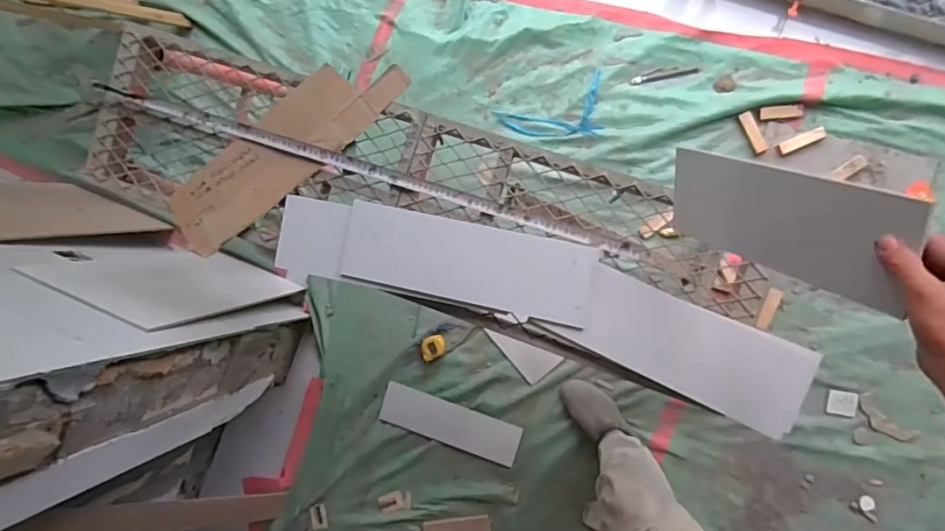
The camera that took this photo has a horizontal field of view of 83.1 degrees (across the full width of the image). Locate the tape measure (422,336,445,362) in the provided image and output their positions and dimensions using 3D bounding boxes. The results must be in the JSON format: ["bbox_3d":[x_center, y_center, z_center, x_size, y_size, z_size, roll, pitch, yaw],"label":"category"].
[{"bbox_3d":[-0.109,0.227,1.484,0.071,0.032,0.060,-29,85,9],"label":"tape measure"}]

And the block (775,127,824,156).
[{"bbox_3d":[0.824,-0.312,1.334,0.116,0.021,0.032,-25,86,9],"label":"block"}]

